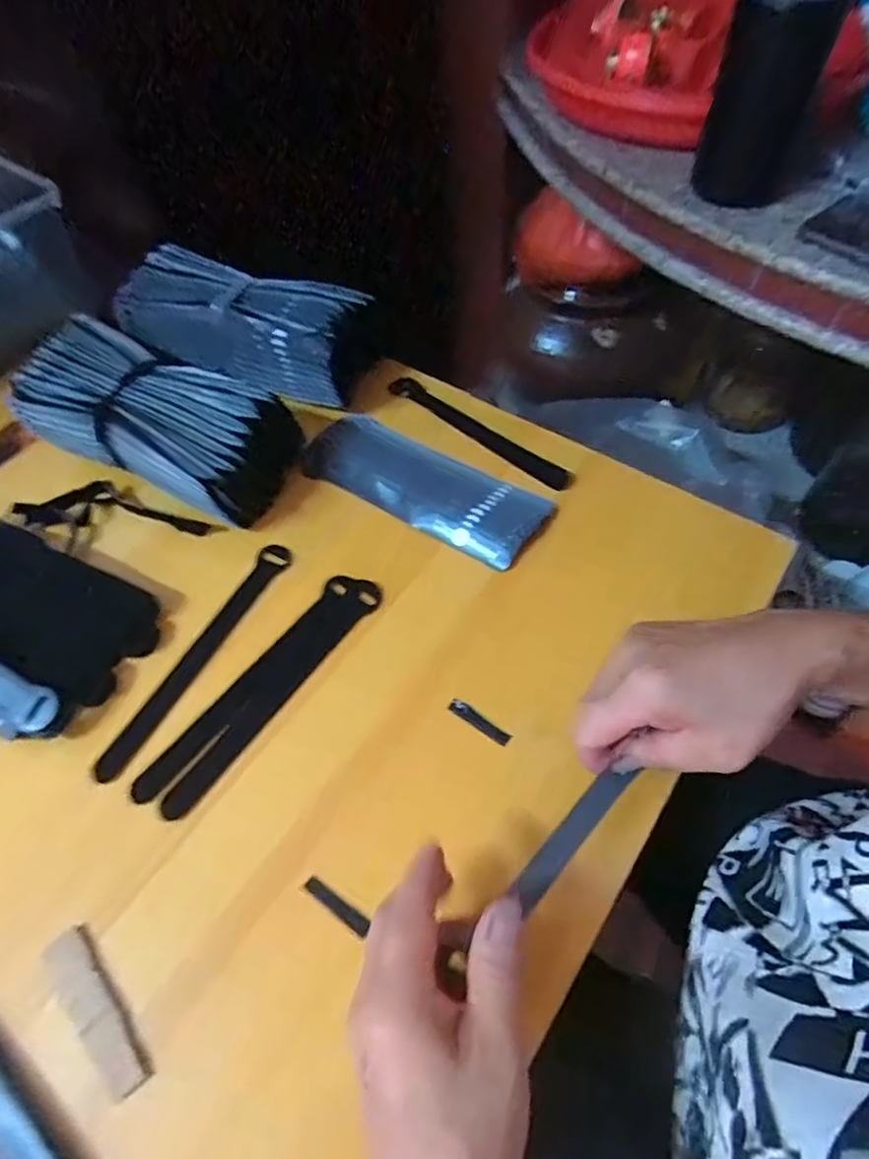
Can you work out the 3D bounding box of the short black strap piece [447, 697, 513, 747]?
[{"bbox_3d":[0.030,0.092,0.404,0.044,0.007,0.009,30,63,20],"label":"short black strap piece"}]

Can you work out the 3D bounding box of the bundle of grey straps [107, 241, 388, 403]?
[{"bbox_3d":[-0.161,-0.219,0.556,0.226,0.086,0.100,10,58,9],"label":"bundle of grey straps"}]

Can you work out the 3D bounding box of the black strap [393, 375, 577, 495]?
[{"bbox_3d":[0.036,-0.133,0.548,0.200,0.008,0.025,37,66,24],"label":"black strap"}]

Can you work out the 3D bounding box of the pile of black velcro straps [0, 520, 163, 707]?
[{"bbox_3d":[-0.302,0.014,0.457,0.205,0.025,0.086,22,61,16],"label":"pile of black velcro straps"}]

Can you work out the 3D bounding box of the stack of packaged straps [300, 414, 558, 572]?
[{"bbox_3d":[-0.008,-0.079,0.507,0.201,0.013,0.078,29,63,20],"label":"stack of packaged straps"}]

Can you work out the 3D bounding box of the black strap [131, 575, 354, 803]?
[{"bbox_3d":[-0.124,0.068,0.423,0.020,0.011,0.194,32,64,21],"label":"black strap"}]

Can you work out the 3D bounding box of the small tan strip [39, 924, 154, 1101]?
[{"bbox_3d":[-0.178,0.225,0.323,0.022,0.005,0.086,-36,62,-19],"label":"small tan strip"}]

